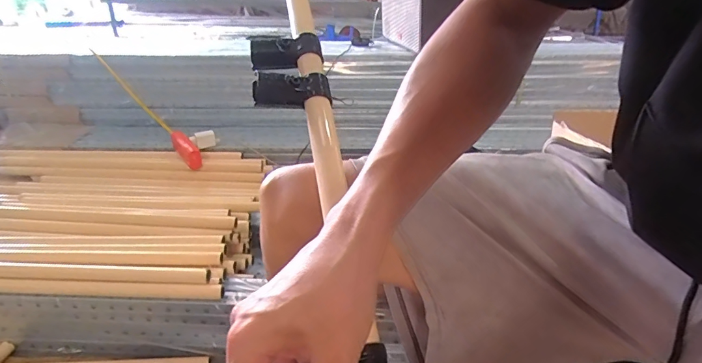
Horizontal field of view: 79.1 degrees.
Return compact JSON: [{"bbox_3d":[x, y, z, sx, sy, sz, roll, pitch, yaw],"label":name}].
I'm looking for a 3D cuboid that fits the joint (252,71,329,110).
[{"bbox_3d":[-0.061,-0.098,0.451,0.080,0.034,0.034,-8,24,-19],"label":"joint"}]

